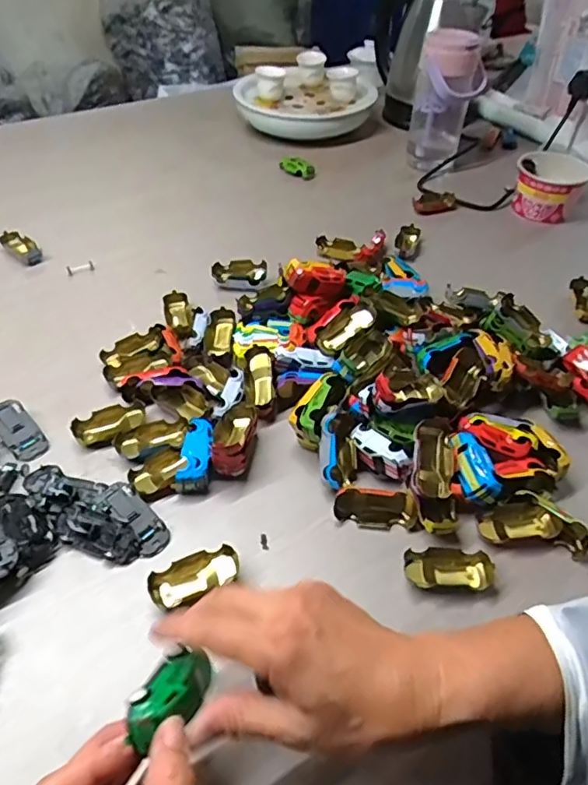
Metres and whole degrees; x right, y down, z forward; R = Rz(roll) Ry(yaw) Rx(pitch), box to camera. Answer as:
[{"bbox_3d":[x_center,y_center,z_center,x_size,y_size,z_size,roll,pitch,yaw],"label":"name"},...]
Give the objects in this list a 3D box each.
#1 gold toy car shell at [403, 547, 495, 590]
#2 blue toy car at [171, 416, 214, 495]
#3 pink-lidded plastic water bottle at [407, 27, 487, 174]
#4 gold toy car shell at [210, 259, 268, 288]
[{"bbox_3d":[0.116,0.132,0.414,0.064,0.015,0.028,1,47,-2],"label":"gold toy car shell"},{"bbox_3d":[-0.083,0.052,0.477,0.026,0.027,0.069,4,47,1],"label":"blue toy car"},{"bbox_3d":[0.229,-0.429,0.837,0.097,0.184,0.078,11,47,8],"label":"pink-lidded plastic water bottle"},{"bbox_3d":[-0.065,-0.145,0.668,0.066,0.020,0.034,4,47,1],"label":"gold toy car shell"}]

